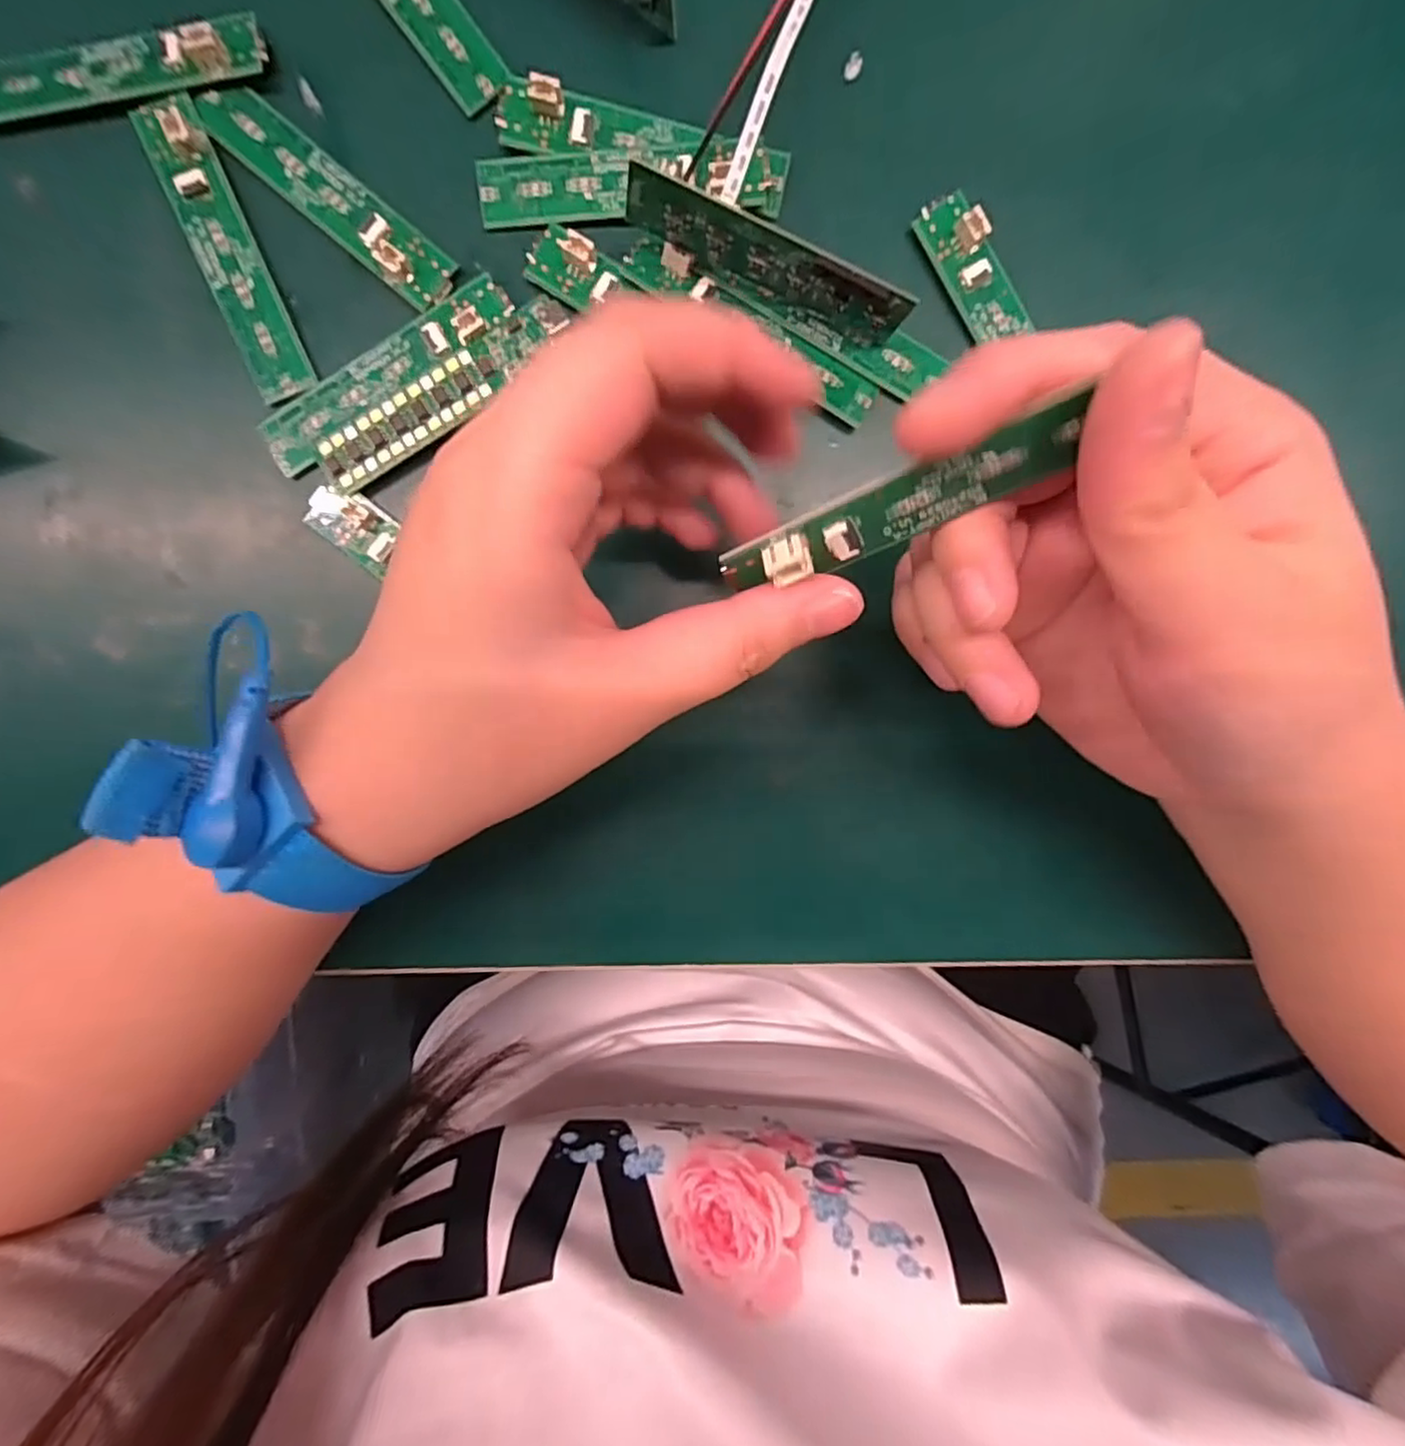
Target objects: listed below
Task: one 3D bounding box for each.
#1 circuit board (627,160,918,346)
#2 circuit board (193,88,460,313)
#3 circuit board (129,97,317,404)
[{"bbox_3d":[0.019,-0.129,0.184,0.081,0.026,0.006,21,95,-4],"label":"circuit board"},{"bbox_3d":[-0.108,-0.153,0.187,0.081,0.008,0.017,39,93,-5],"label":"circuit board"},{"bbox_3d":[-0.138,-0.136,0.188,0.018,0.011,0.080,-21,96,0],"label":"circuit board"}]

